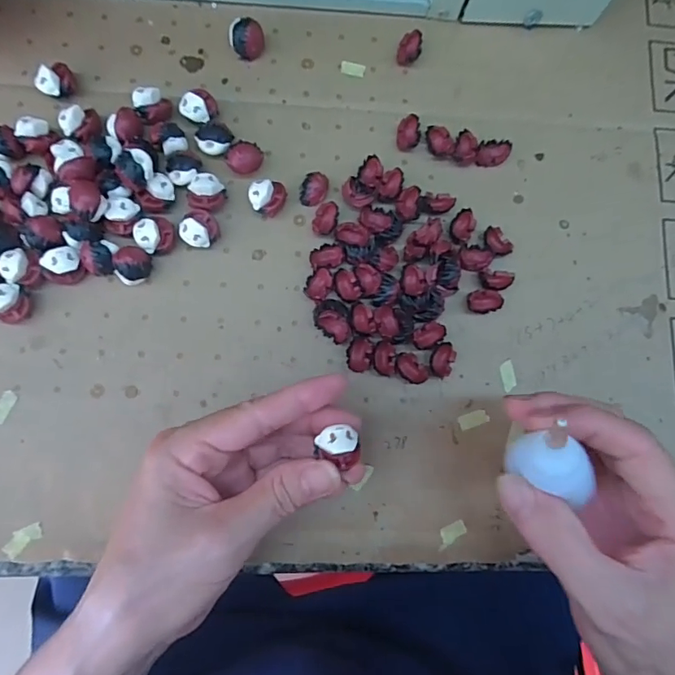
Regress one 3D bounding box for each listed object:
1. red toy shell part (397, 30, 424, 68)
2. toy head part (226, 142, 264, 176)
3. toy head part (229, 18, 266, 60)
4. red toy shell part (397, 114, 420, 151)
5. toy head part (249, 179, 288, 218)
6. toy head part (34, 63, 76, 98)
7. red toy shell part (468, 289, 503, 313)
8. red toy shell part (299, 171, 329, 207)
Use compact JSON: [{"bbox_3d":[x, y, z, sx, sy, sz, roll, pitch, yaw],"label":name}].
[{"bbox_3d":[0.044,-0.174,0.293,0.013,0.010,0.018,17,80,-1],"label":"red toy shell part"},{"bbox_3d":[-0.051,-0.099,0.272,0.020,0.017,0.015,-18,83,-6],"label":"toy head part"},{"bbox_3d":[-0.053,-0.173,0.283,0.019,0.018,0.015,1,81,-4],"label":"toy head part"},{"bbox_3d":[0.042,-0.120,0.285,0.013,0.011,0.017,-3,81,-4],"label":"red toy shell part"},{"bbox_3d":[-0.038,-0.076,0.270,0.020,0.016,0.018,-3,81,-4],"label":"toy head part"},{"bbox_3d":[-0.156,-0.142,0.271,0.019,0.016,0.015,-37,85,-8],"label":"toy head part"},{"bbox_3d":[0.082,-0.020,0.272,0.018,0.011,0.013,-13,82,-6],"label":"red toy shell part"},{"bbox_3d":[-0.013,-0.084,0.275,0.014,0.010,0.018,11,80,-2],"label":"red toy shell part"}]

